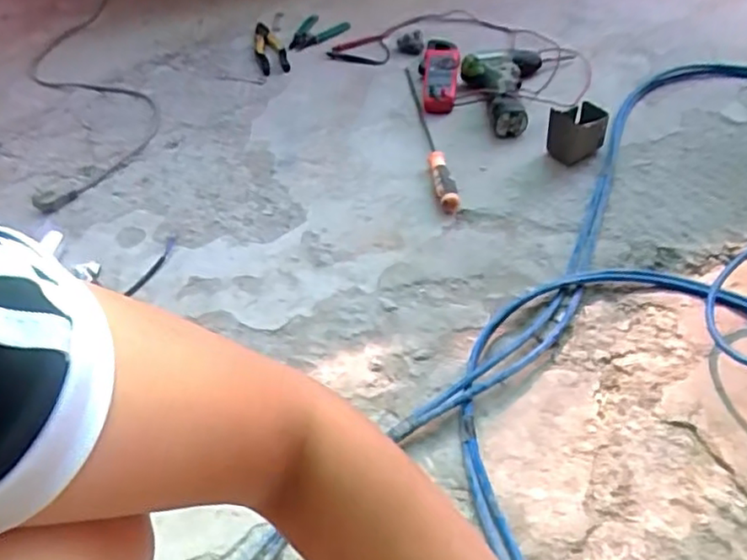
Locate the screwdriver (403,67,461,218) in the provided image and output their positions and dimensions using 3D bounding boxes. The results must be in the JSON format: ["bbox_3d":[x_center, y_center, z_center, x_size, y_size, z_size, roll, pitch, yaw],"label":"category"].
[{"bbox_3d":[0.082,-0.232,0.976,0.024,0.027,0.366,-9,48,-1],"label":"screwdriver"}]

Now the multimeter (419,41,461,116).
[{"bbox_3d":[0.111,-0.349,1.077,0.070,0.033,0.196,2,49,8],"label":"multimeter"}]

